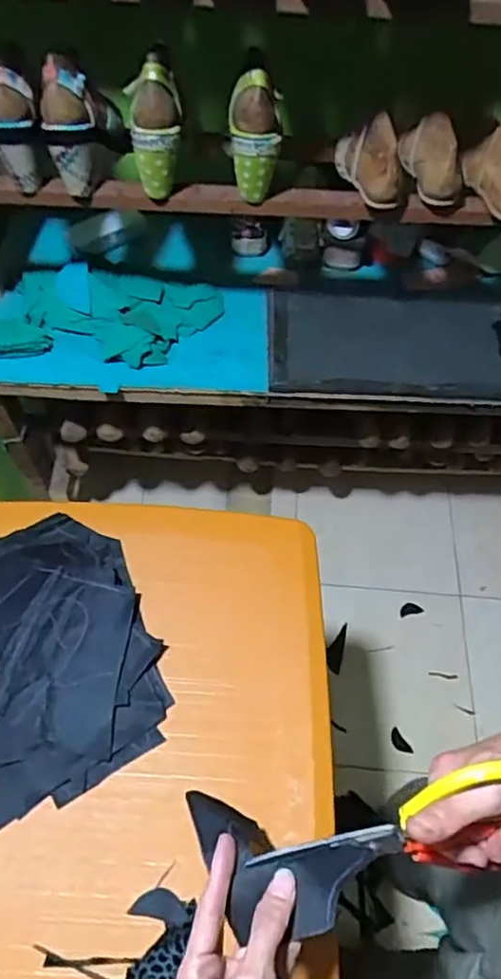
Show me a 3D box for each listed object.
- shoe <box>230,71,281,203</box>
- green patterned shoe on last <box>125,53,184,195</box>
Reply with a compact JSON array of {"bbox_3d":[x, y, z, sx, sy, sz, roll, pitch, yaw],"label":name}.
[{"bbox_3d":[0.006,-0.446,0.764,0.065,0.141,0.063,0,58,-1],"label":"shoe"},{"bbox_3d":[-0.119,-0.451,0.760,0.062,0.146,0.075,-4,58,-4],"label":"green patterned shoe on last"}]

